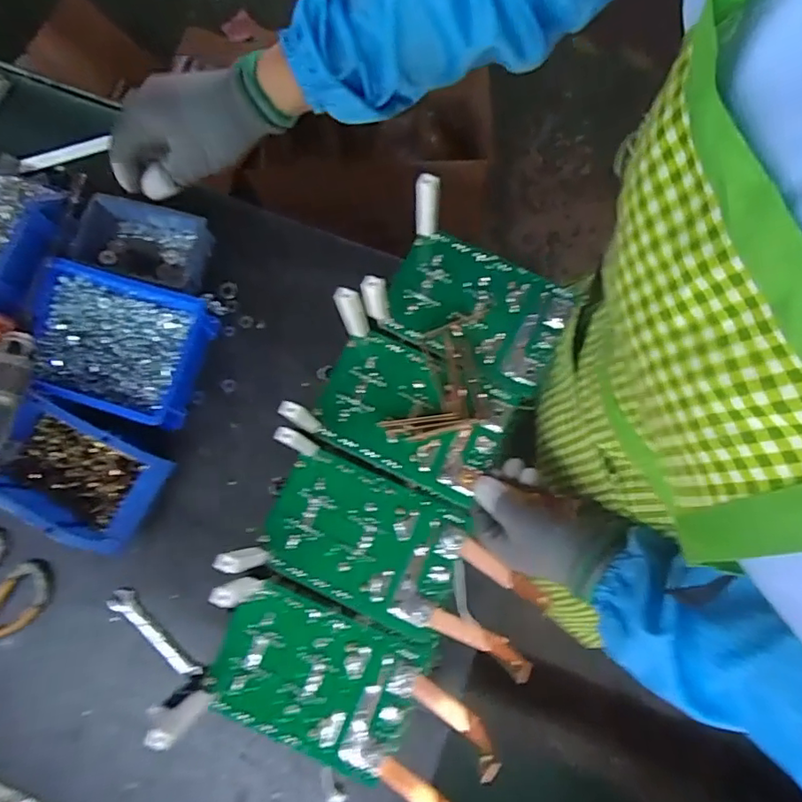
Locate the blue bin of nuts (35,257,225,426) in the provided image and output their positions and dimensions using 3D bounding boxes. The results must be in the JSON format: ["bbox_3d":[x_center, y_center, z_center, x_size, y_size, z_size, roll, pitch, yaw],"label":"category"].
[{"bbox_3d":[-0.327,-0.064,0.637,0.196,0.061,0.149,16,79,5],"label":"blue bin of nuts"}]

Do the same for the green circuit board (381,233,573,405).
[{"bbox_3d":[0.069,-0.085,0.524,0.158,0.008,0.117,28,80,7],"label":"green circuit board"}]

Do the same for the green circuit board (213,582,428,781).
[{"bbox_3d":[-0.074,0.231,0.468,0.163,0.012,0.110,23,79,6],"label":"green circuit board"}]

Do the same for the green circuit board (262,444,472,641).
[{"bbox_3d":[-0.034,0.118,0.487,0.166,0.007,0.109,24,79,6],"label":"green circuit board"}]

